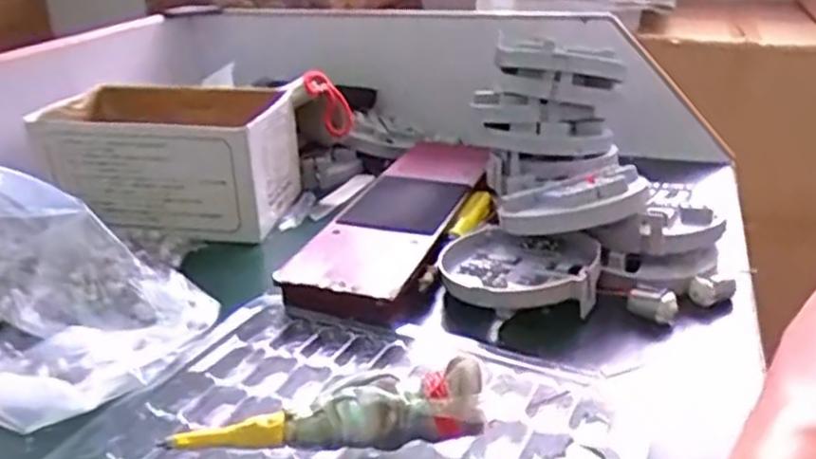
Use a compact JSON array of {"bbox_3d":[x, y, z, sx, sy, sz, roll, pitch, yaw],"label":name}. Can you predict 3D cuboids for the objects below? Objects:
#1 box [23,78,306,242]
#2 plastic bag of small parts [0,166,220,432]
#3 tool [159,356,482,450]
[{"bbox_3d":[-0.195,-0.070,0.634,0.188,0.086,0.162,4,27,13],"label":"box"},{"bbox_3d":[-0.218,0.015,0.451,0.159,0.094,0.209,-15,29,-24],"label":"plastic bag of small parts"},{"bbox_3d":[-0.039,0.086,0.346,0.144,0.044,0.024,-1,26,2],"label":"tool"}]

